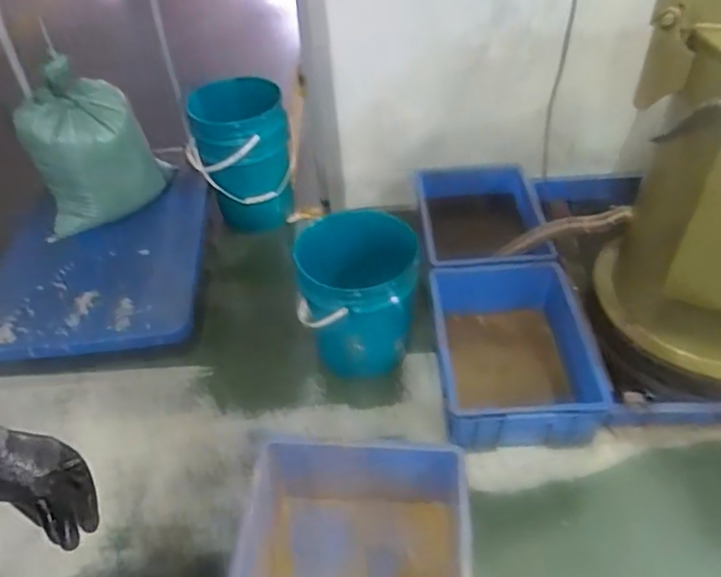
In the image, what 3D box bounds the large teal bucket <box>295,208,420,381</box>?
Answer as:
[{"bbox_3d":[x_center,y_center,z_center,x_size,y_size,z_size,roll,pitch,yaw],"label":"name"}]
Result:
[{"bbox_3d":[-0.010,0.036,1.557,0.272,0.398,0.270,-2,45,2],"label":"large teal bucket"}]

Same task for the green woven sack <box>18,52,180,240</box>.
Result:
[{"bbox_3d":[-0.761,-0.379,1.703,0.362,0.474,0.225,-20,47,-15],"label":"green woven sack"}]

